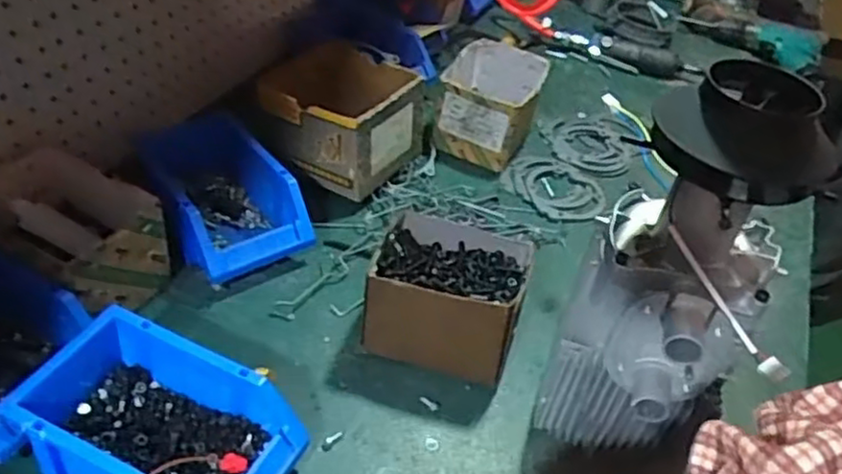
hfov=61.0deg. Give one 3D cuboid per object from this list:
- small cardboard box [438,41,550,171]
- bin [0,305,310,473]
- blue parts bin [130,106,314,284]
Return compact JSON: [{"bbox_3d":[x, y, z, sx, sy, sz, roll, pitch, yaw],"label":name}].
[{"bbox_3d":[0.091,-0.176,0.936,0.116,0.100,0.145,20,41,12],"label":"small cardboard box"},{"bbox_3d":[-0.189,0.144,0.521,0.182,0.081,0.113,21,42,13],"label":"bin"},{"bbox_3d":[-0.206,-0.045,0.738,0.112,0.078,0.202,-21,49,-31],"label":"blue parts bin"}]

